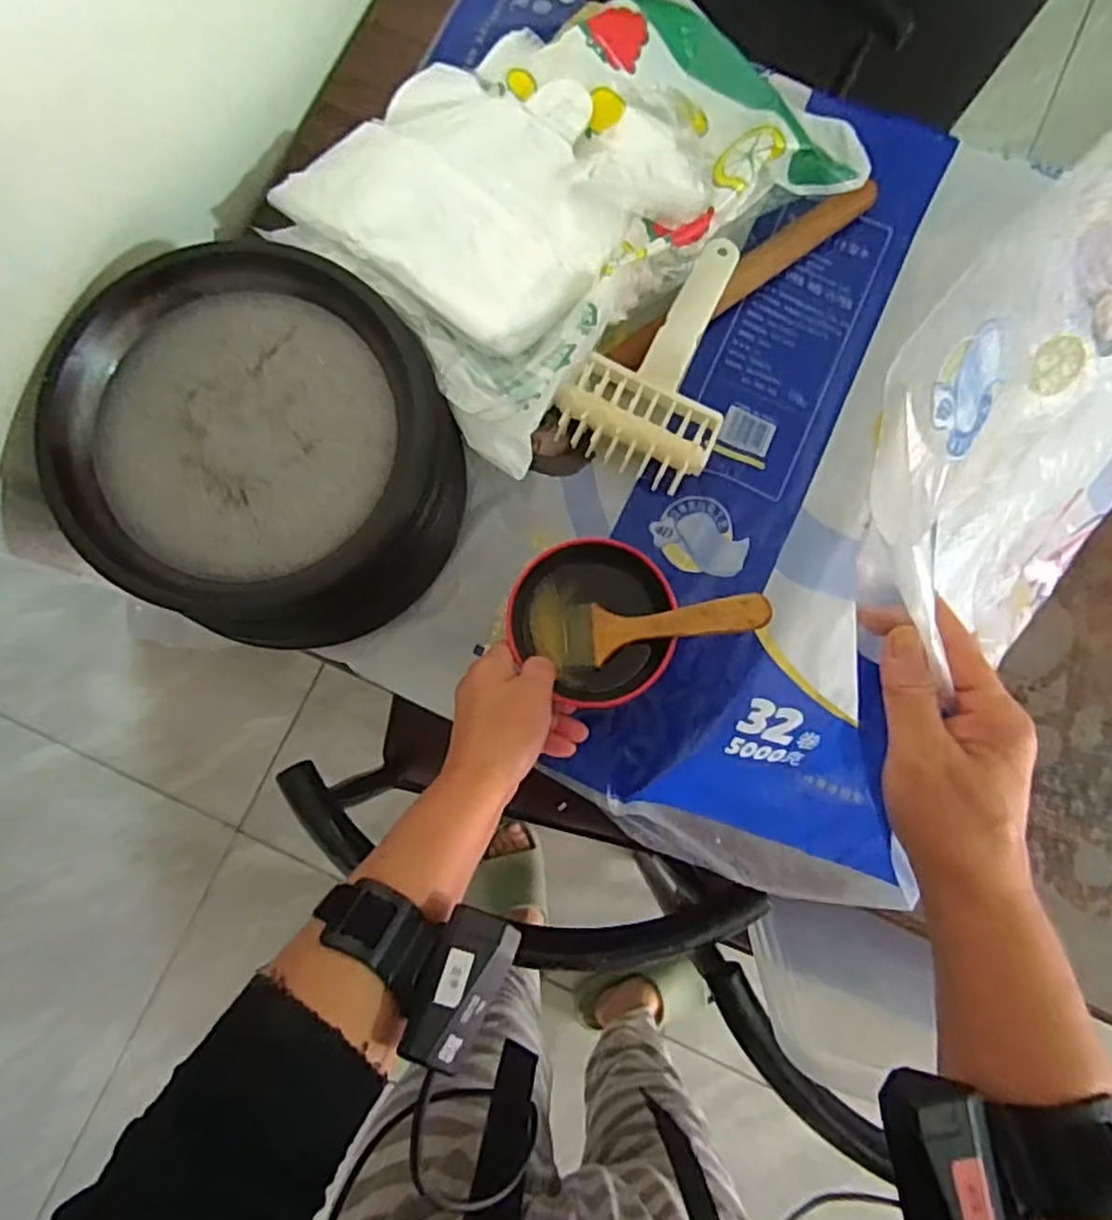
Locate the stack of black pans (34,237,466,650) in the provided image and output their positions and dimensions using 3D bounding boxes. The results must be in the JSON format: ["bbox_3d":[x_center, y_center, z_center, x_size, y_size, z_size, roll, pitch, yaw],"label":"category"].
[{"bbox_3d":[-0.201,-0.109,0.499,0.241,0.093,0.289,-34,85,-5],"label":"stack of black pans"}]

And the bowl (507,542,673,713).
[{"bbox_3d":[0.028,0.006,0.499,0.112,0.038,0.104,0,83,-2],"label":"bowl"}]

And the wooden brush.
[{"bbox_3d":[0.060,0.010,0.483,0.162,0.020,0.053,-5,82,27],"label":"wooden brush"}]

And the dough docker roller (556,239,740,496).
[{"bbox_3d":[0.087,-0.197,0.554,0.114,0.051,0.191,24,83,1],"label":"dough docker roller"}]

